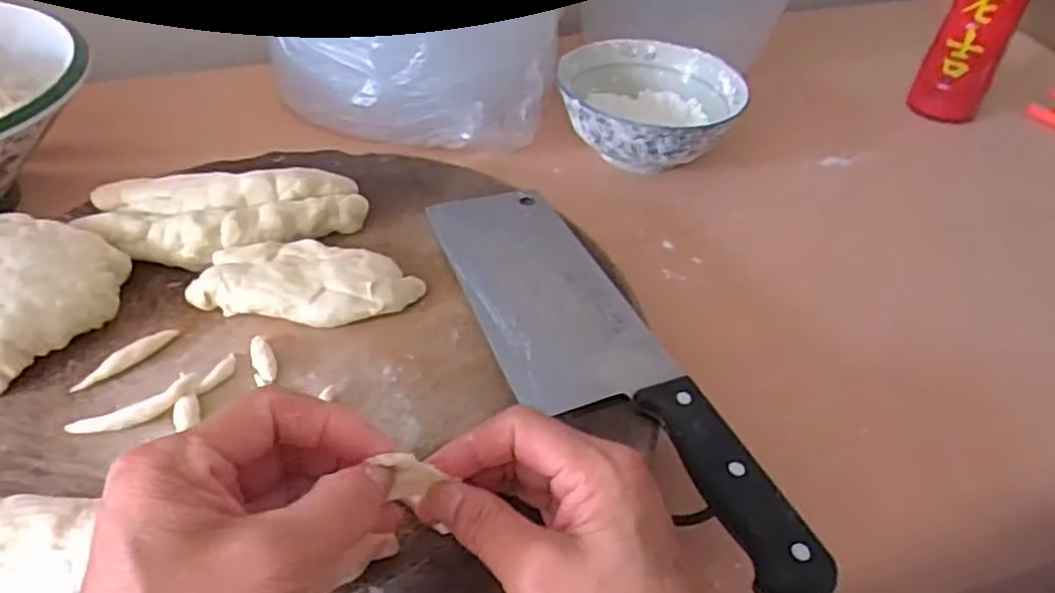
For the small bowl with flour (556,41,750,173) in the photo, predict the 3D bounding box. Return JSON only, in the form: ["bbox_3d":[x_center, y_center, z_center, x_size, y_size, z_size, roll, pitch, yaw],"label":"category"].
[{"bbox_3d":[0.097,-0.151,0.583,0.141,0.055,0.145,-1,42,-8],"label":"small bowl with flour"}]

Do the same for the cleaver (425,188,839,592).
[{"bbox_3d":[0.027,0.025,0.364,0.081,0.022,0.292,-11,45,-19],"label":"cleaver"}]

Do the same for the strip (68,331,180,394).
[{"bbox_3d":[-0.191,0.029,0.346,0.010,0.008,0.051,28,46,23],"label":"strip"}]

